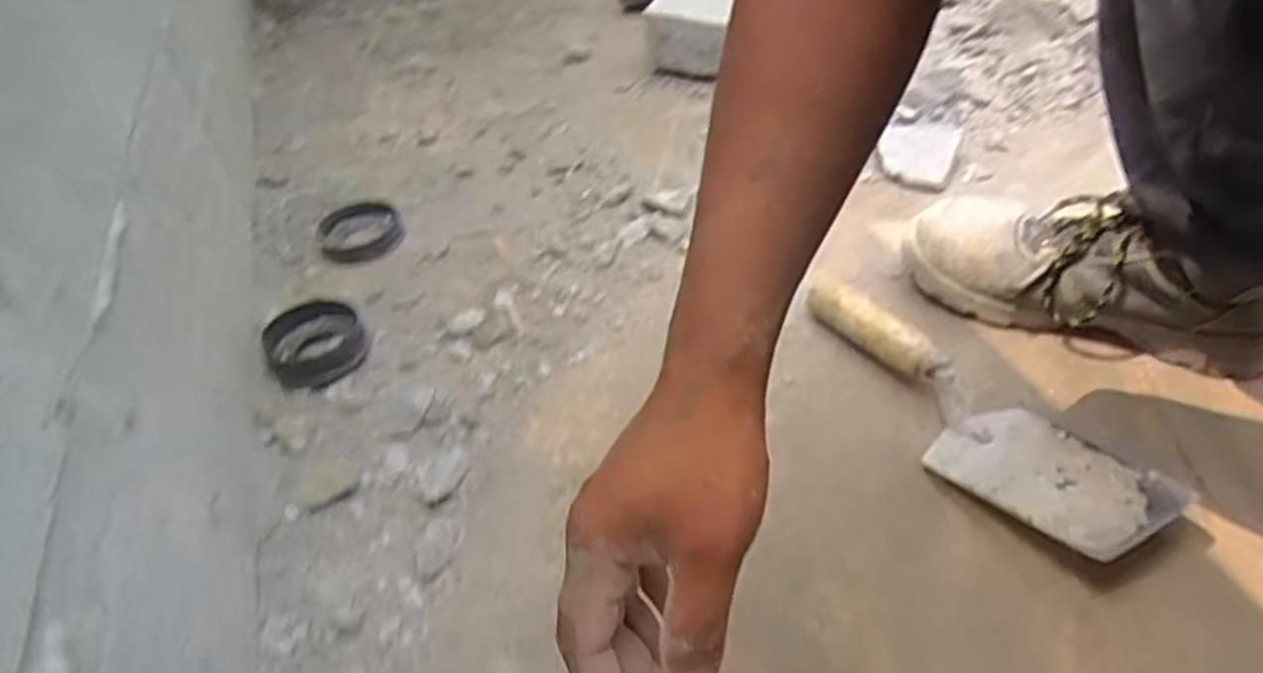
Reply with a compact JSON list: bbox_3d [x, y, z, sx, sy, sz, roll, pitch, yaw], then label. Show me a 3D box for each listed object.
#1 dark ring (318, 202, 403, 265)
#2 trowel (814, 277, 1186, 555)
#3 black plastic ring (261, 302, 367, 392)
[{"bbox_3d":[-0.278,-0.107,0.785,0.082,0.019,0.088,-4,43,3],"label":"dark ring"},{"bbox_3d":[0.235,0.045,0.546,0.091,0.050,0.281,-22,45,-16],"label":"trowel"},{"bbox_3d":[-0.270,0.007,0.654,0.078,0.031,0.080,-4,43,3],"label":"black plastic ring"}]

